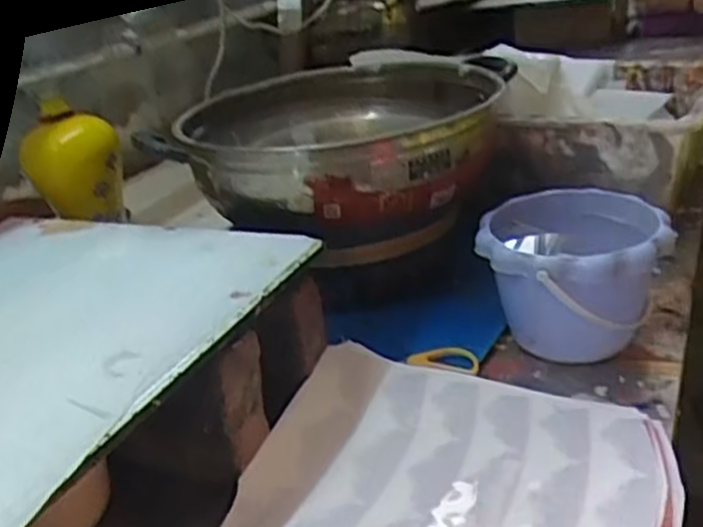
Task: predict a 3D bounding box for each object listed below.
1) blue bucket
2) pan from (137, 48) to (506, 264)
[{"bbox_3d":[0.201,0.015,0.691,0.161,0.118,0.157,-4,26,7],"label":"blue bucket"},{"bbox_3d":[-0.010,-0.121,0.828,0.343,0.140,0.352,3,27,15],"label":"pan"}]

